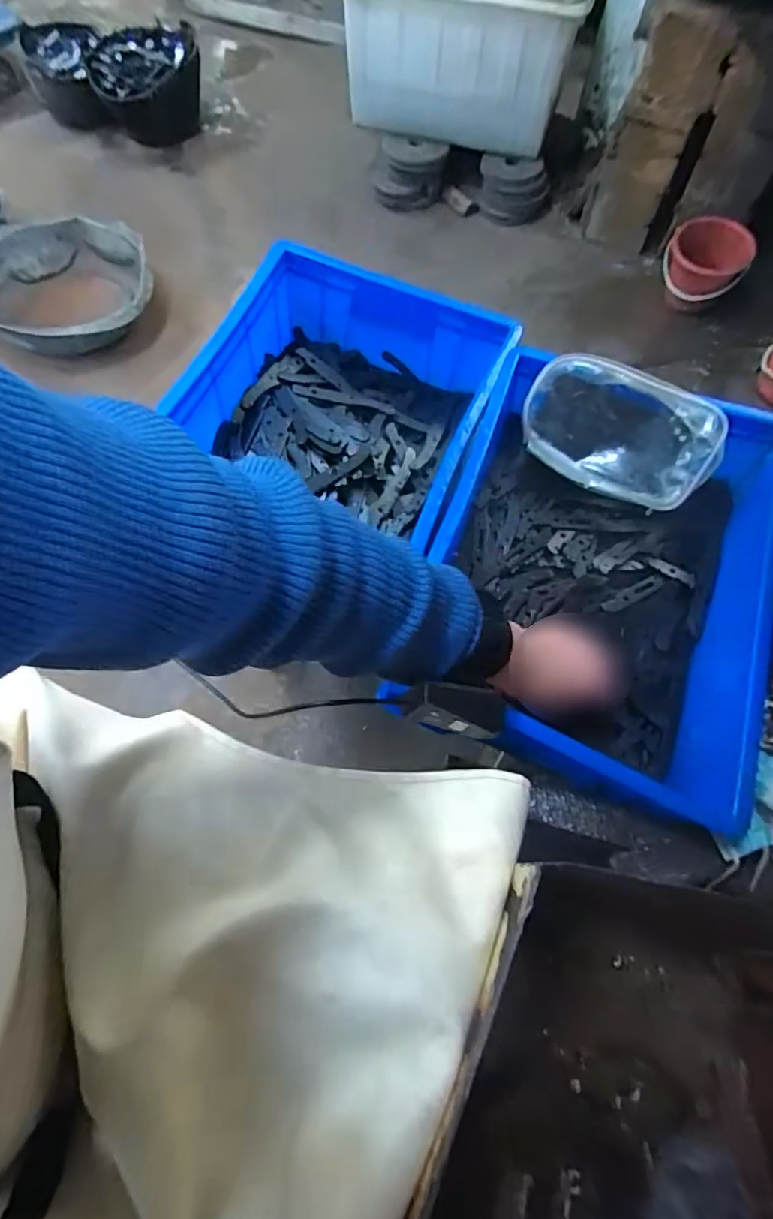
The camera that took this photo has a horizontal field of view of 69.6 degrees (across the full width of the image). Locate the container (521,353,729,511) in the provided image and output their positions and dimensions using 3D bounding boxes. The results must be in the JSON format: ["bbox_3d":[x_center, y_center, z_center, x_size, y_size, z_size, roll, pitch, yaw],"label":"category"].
[{"bbox_3d":[0.246,-0.188,0.593,0.194,0.060,0.116,27,110,13],"label":"container"}]

